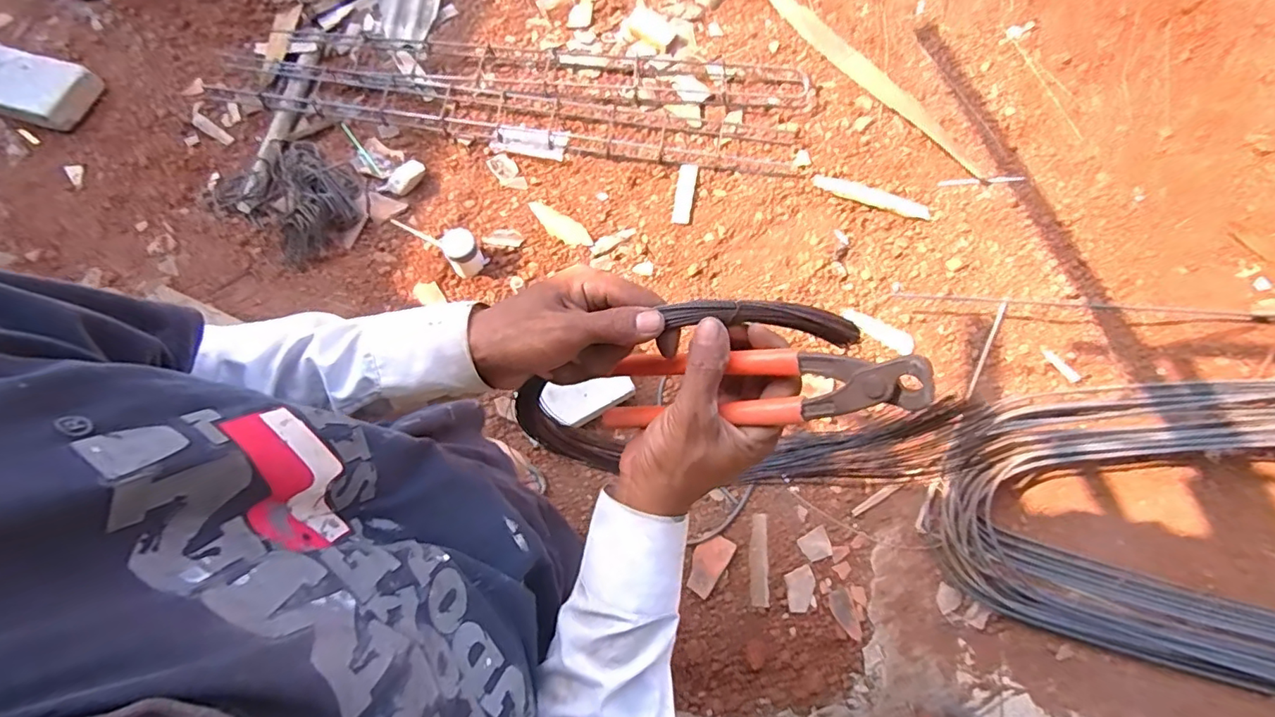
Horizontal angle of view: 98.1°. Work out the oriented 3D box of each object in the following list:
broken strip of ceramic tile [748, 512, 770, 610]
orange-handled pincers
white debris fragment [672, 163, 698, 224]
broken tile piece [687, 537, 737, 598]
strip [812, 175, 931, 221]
[{"bbox_3d":[0.309,0.512,1.409,0.043,0.008,0.222,1,73,1],"label":"broken strip of ceramic tile"},{"bbox_3d":[0.064,0.018,0.343,0.209,0.020,0.045,-5,69,36],"label":"orange-handled pincers"},{"bbox_3d":[0.148,-0.506,1.704,0.055,0.010,0.206,9,73,3],"label":"white debris fragment"},{"bbox_3d":[0.181,0.527,1.418,0.082,0.007,0.151,26,70,27],"label":"broken tile piece"},{"bbox_3d":[0.737,-0.514,1.745,0.361,0.015,0.062,20,74,7],"label":"strip"}]

